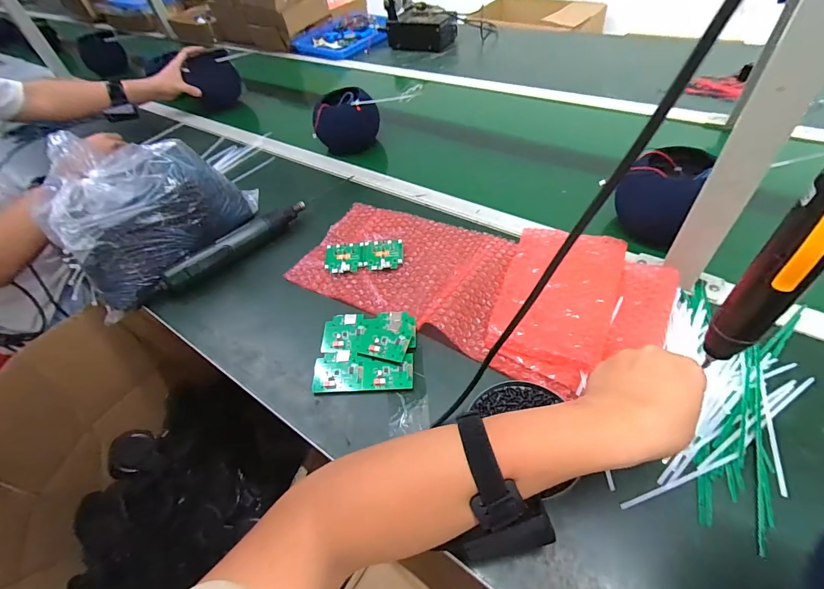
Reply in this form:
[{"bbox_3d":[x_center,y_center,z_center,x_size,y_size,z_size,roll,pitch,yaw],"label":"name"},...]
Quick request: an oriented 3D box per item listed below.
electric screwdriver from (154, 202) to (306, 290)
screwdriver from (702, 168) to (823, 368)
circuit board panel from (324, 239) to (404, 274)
[{"bbox_3d":[-0.272,-0.081,0.600,0.246,0.028,0.039,-37,55,-22],"label":"electric screwdriver"},{"bbox_3d":[0.238,-0.020,0.242,0.035,0.213,0.032,-26,51,-14],"label":"screwdriver"},{"bbox_3d":[-0.072,-0.059,0.576,0.115,0.008,0.055,-6,49,3],"label":"circuit board panel"}]

